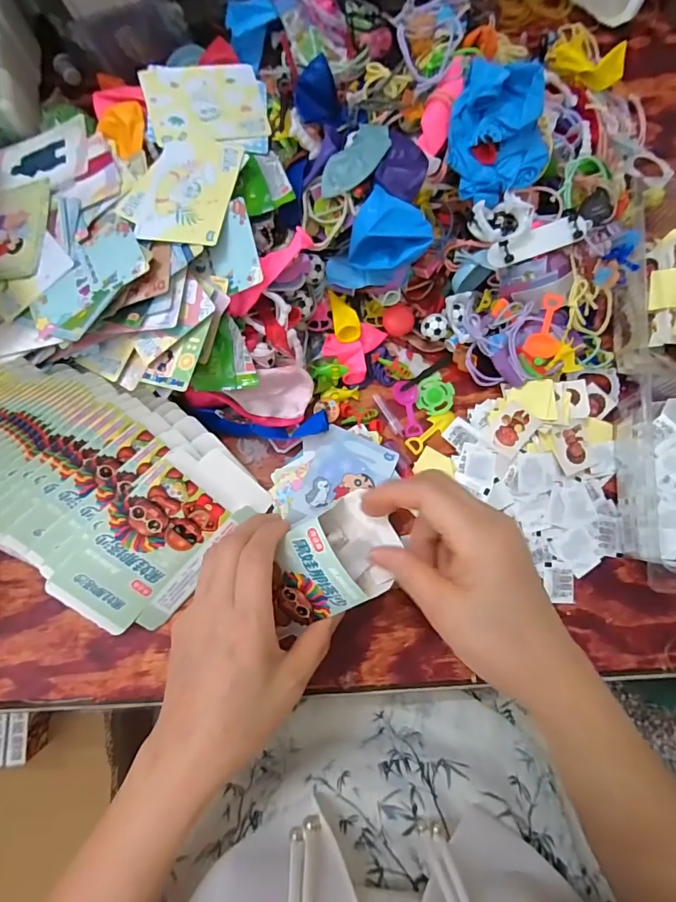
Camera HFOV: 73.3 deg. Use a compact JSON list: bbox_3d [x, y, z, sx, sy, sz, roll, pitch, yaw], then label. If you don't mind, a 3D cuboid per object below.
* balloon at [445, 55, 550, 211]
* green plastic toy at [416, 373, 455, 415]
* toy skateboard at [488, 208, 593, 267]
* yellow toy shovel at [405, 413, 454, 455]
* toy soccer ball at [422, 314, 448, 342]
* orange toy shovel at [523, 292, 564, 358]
[{"bbox_3d":[0.118,-0.235,0.338,0.066,0.026,0.086,-5,107,21],"label":"balloon"},{"bbox_3d":[0.082,-0.049,0.381,0.029,0.007,0.035,5,78,0],"label":"green plastic toy"},{"bbox_3d":[0.157,-0.163,0.354,0.079,0.011,0.021,-22,99,4],"label":"toy skateboard"},{"bbox_3d":[0.077,-0.017,0.376,0.046,0.004,0.016,-42,82,-9],"label":"yellow toy shovel"},{"bbox_3d":[0.080,-0.101,0.384,0.021,0.025,0.020,24,79,4],"label":"toy soccer ball"},{"bbox_3d":[0.171,-0.103,0.371,0.028,0.009,0.053,11,94,1],"label":"orange toy shovel"}]

